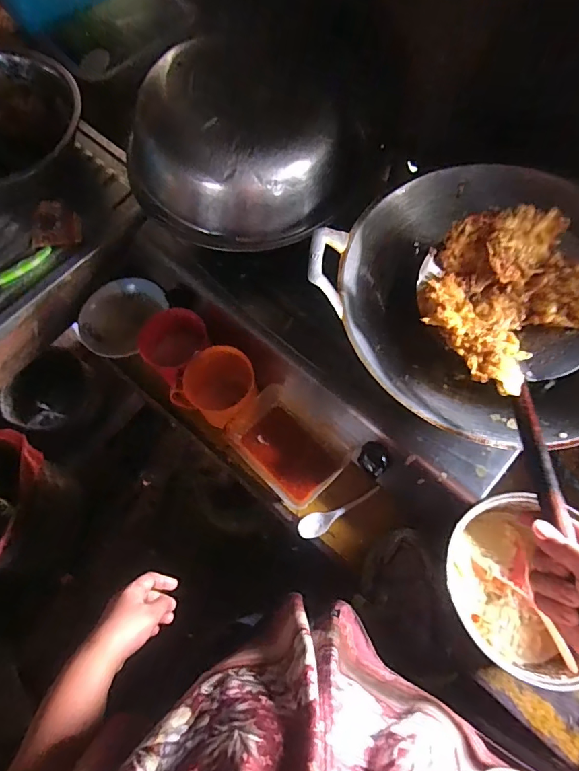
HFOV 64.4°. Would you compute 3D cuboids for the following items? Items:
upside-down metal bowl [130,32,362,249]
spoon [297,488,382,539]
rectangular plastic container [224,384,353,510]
[{"bbox_3d":[-0.079,-0.332,0.646,0.277,0.143,0.259,0,69,0],"label":"upside-down metal bowl"},{"bbox_3d":[0.074,0.189,0.689,0.131,0.027,0.034,-26,71,-10],"label":"spoon"},{"bbox_3d":[-0.006,0.096,0.715,0.124,0.057,0.176,-42,75,-15],"label":"rectangular plastic container"}]

